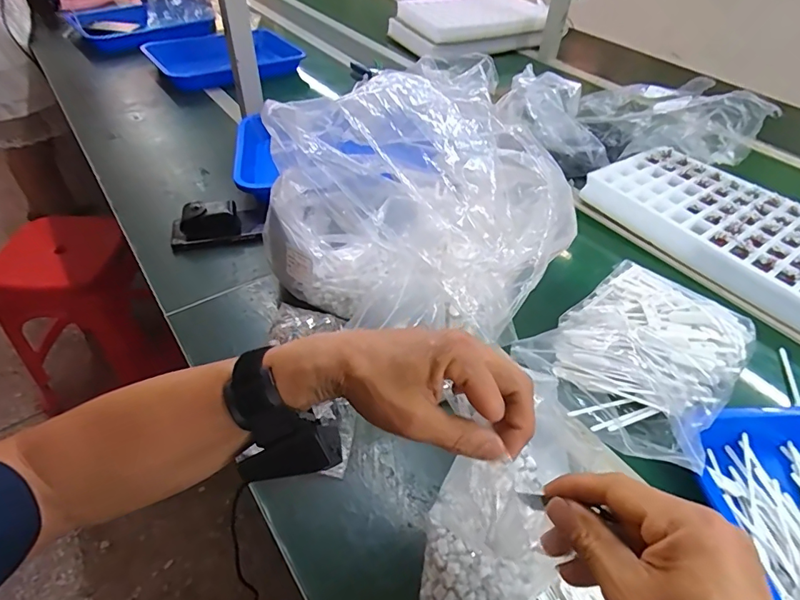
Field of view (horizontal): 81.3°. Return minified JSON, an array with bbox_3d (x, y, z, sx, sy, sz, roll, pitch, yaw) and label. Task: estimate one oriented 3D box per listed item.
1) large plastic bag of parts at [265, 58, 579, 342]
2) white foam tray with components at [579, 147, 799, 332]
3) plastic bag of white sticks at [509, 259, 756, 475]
[{"bbox_3d":[0.013,-0.108,0.537,0.266,0.240,0.315,-28,53,-26],"label":"large plastic bag of parts"},{"bbox_3d":[0.551,-0.126,0.781,0.275,0.046,0.429,-28,53,-27],"label":"white foam tray with components"},{"bbox_3d":[0.291,0.058,0.566,0.211,0.074,0.267,32,53,26],"label":"plastic bag of white sticks"}]

